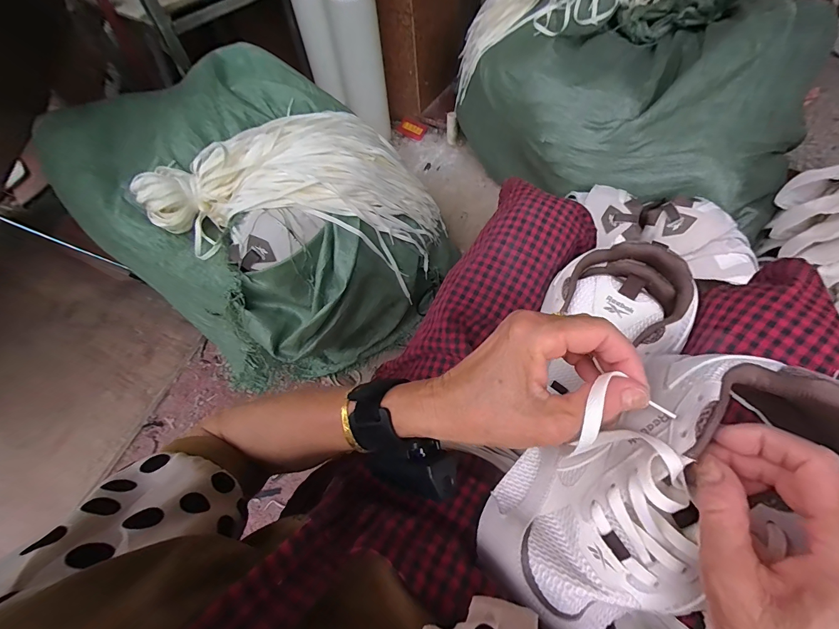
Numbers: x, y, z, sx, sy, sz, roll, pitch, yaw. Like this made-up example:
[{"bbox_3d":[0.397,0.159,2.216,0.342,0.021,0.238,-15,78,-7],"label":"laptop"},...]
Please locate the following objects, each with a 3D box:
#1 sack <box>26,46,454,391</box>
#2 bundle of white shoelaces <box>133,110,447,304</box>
[{"bbox_3d":[-0.276,-0.177,0.736,0.546,0.373,0.489,38,71,21],"label":"sack"},{"bbox_3d":[-0.184,-0.222,0.633,0.506,0.167,0.277,2,59,-20],"label":"bundle of white shoelaces"}]

